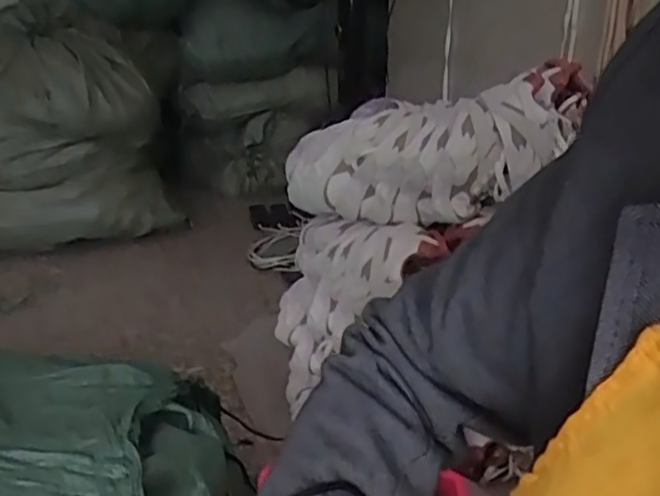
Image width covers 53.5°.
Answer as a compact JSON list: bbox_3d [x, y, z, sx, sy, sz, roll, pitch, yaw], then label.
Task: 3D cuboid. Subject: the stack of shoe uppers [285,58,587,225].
[{"bbox_3d":[0.123,-0.119,0.862,0.389,0.166,0.132,-14,8,25],"label":"stack of shoe uppers"}]

